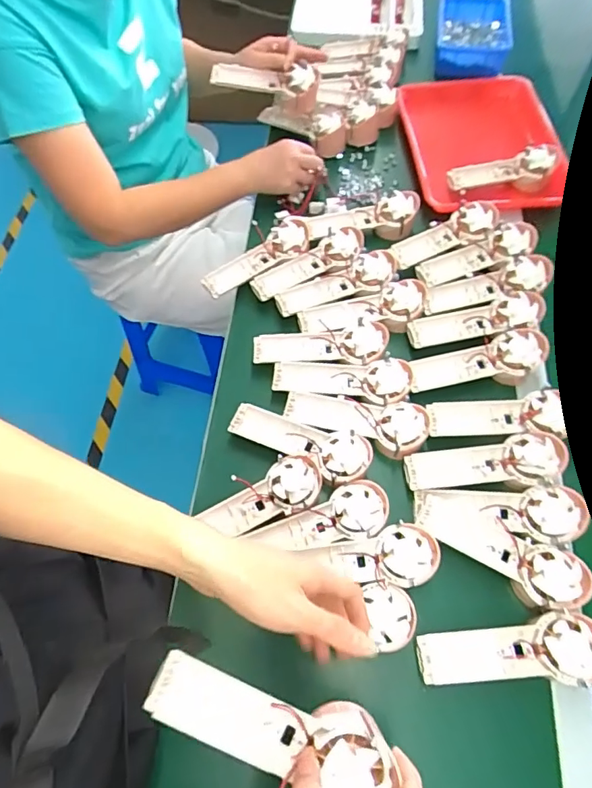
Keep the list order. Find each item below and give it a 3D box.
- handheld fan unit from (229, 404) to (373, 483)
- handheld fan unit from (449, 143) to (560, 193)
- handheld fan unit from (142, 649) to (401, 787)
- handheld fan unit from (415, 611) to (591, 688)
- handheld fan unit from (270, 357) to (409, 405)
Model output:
[{"bbox_3d":[0.003,0.053,0.586,0.172,0.029,0.057,21,65,12],"label":"handheld fan unit"},{"bbox_3d":[0.335,-0.368,0.811,0.173,0.042,0.055,-3,63,0],"label":"handheld fan unit"},{"bbox_3d":[-0.017,0.238,0.335,0.174,0.033,0.079,25,66,1],"label":"handheld fan unit"},{"bbox_3d":[0.209,0.250,0.475,0.175,0.025,0.059,-6,63,-1],"label":"handheld fan unit"},{"bbox_3d":[0.057,-0.023,0.624,0.169,0.029,0.056,8,63,5],"label":"handheld fan unit"}]

